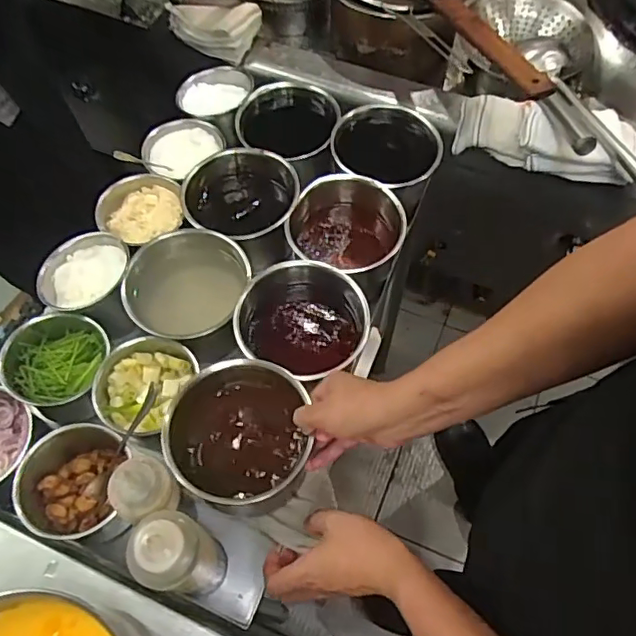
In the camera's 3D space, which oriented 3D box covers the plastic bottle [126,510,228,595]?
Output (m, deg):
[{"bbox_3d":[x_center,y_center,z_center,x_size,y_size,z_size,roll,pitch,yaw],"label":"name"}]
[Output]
[{"bbox_3d":[-0.129,0.228,0.535,0.059,0.198,0.065,29,64,15],"label":"plastic bottle"}]

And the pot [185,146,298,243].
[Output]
[{"bbox_3d":[-0.108,-0.147,0.792,0.147,0.111,0.149,0,61,0],"label":"pot"}]

